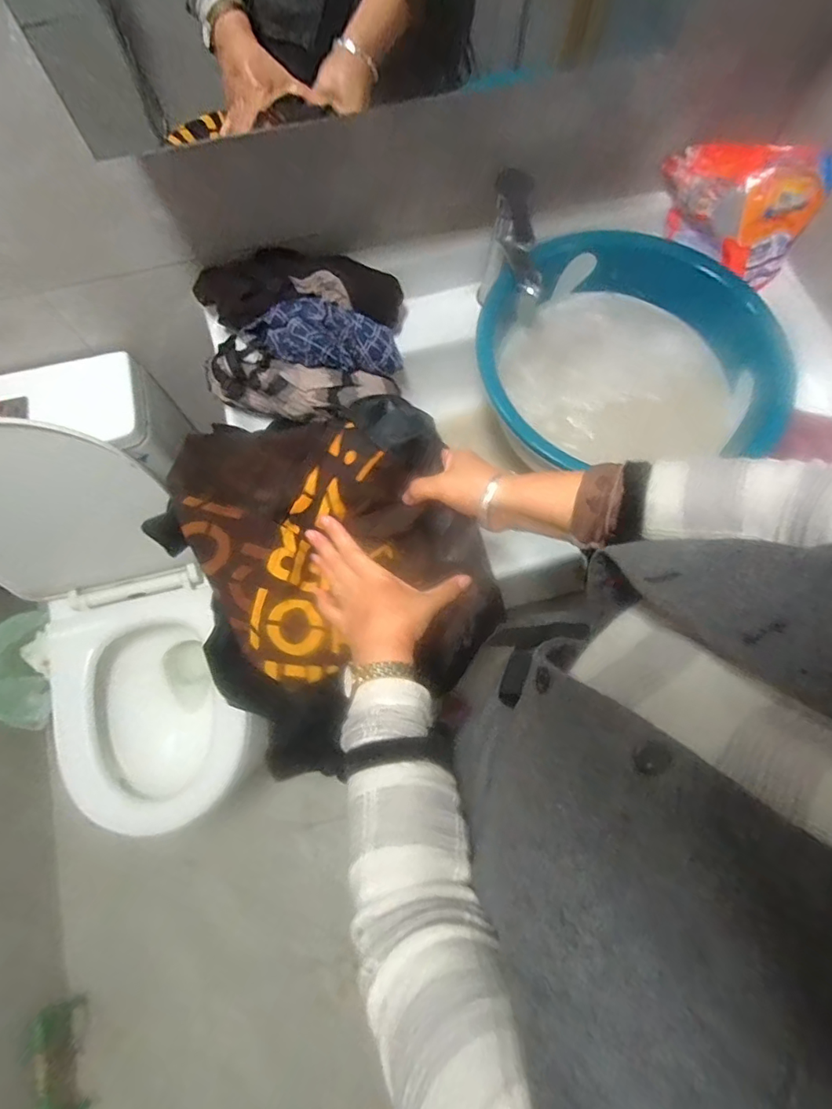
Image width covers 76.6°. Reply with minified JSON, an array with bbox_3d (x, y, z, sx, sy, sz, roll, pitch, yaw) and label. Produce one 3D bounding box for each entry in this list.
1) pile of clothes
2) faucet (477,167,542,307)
[{"bbox_3d":[-0.139,-0.285,0.688,0.239,0.118,0.192,-8,73,-2],"label":"pile of clothes"},{"bbox_3d":[0.124,-0.374,0.684,0.048,0.167,0.118,-10,73,-3],"label":"faucet"}]

